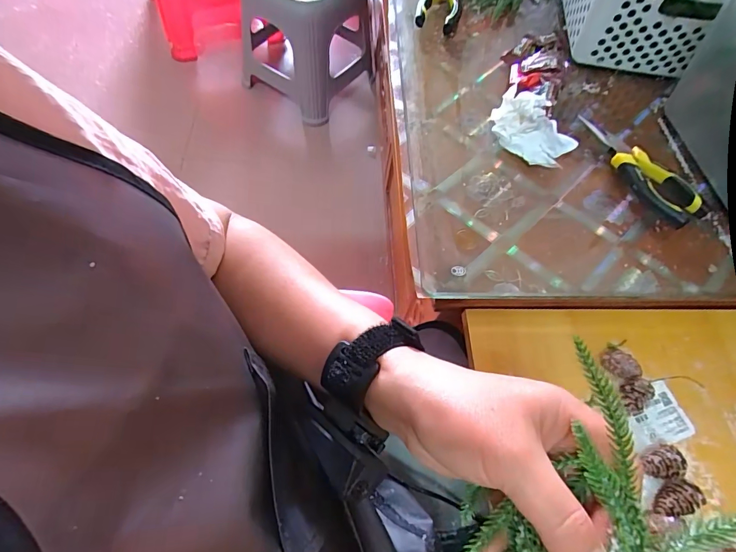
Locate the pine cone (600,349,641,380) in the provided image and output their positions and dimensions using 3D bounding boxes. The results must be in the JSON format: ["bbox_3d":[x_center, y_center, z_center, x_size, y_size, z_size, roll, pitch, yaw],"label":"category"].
[{"bbox_3d":[0.225,0.081,0.374,0.037,0.023,0.022,12,62,2],"label":"pine cone"}]

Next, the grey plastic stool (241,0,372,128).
[{"bbox_3d":[-0.173,-0.666,1.118,0.352,0.308,0.272,31,64,12],"label":"grey plastic stool"}]

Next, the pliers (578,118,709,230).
[{"bbox_3d":[0.281,-0.112,0.438,0.052,0.022,0.153,-36,70,-20],"label":"pliers"}]

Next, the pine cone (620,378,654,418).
[{"bbox_3d":[0.231,0.105,0.362,0.021,0.022,0.031,38,66,15],"label":"pine cone"}]

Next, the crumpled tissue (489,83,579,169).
[{"bbox_3d":[0.174,-0.156,0.437,0.054,0.049,0.088,-35,71,-19],"label":"crumpled tissue"}]

